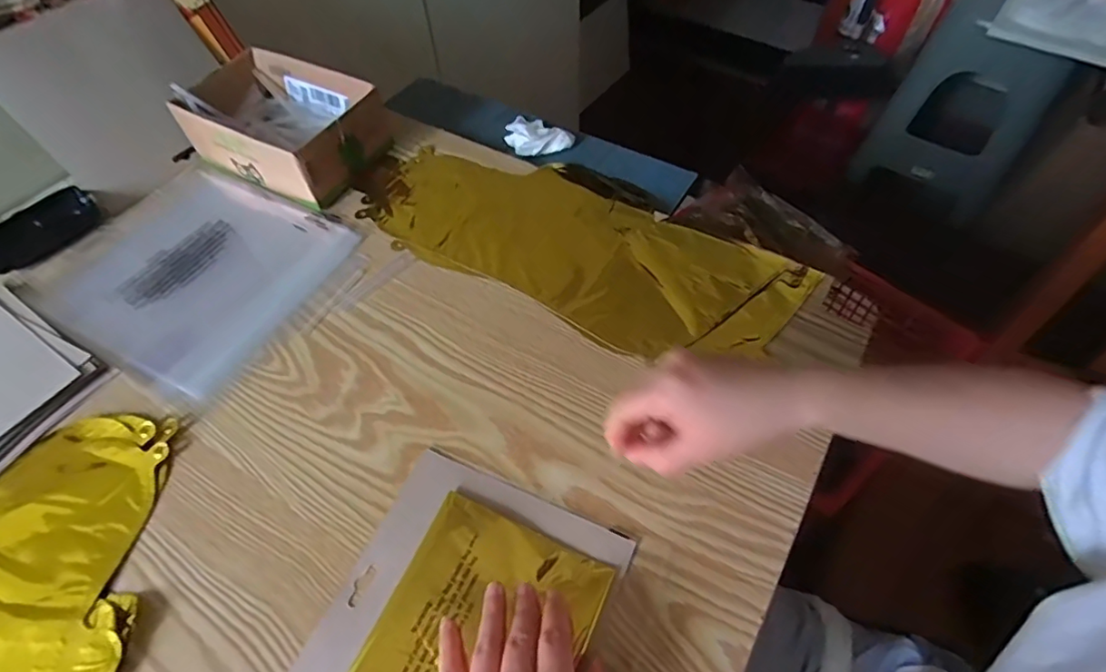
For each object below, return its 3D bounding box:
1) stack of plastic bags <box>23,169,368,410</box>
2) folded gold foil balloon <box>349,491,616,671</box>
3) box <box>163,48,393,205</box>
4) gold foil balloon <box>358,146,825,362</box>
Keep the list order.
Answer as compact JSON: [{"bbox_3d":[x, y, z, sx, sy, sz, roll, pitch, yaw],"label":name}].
[{"bbox_3d":[-0.351,-0.074,0.525,0.268,0.007,0.219,24,59,18],"label":"stack of plastic bags"},{"bbox_3d":[-0.046,0.182,0.329,0.120,0.006,0.140,21,58,16],"label":"folded gold foil balloon"},{"bbox_3d":[-0.290,-0.228,0.589,0.204,0.071,0.133,23,59,17],"label":"box"},{"bbox_3d":[0.020,-0.102,0.522,0.415,0.009,0.190,25,60,19],"label":"gold foil balloon"}]

